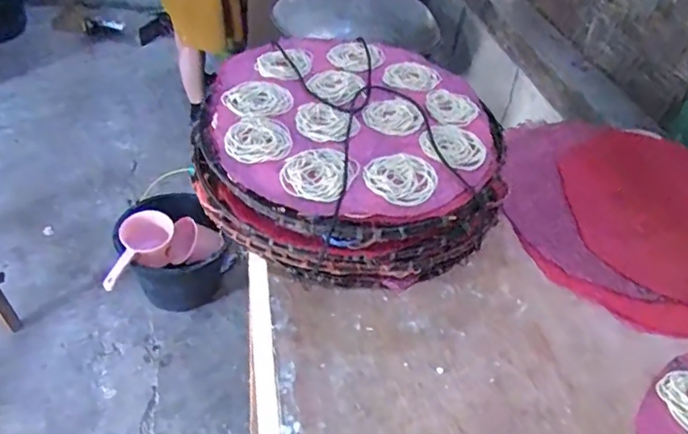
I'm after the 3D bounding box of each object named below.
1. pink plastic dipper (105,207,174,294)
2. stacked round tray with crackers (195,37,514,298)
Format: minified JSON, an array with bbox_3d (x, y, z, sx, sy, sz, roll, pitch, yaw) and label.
[{"bbox_3d":[-0.540,0.082,1.506,0.119,0.095,0.230,11,42,5],"label":"pink plastic dipper"},{"bbox_3d":[0.001,-0.069,0.687,0.329,0.136,0.329,4,42,-3],"label":"stacked round tray with crackers"}]

